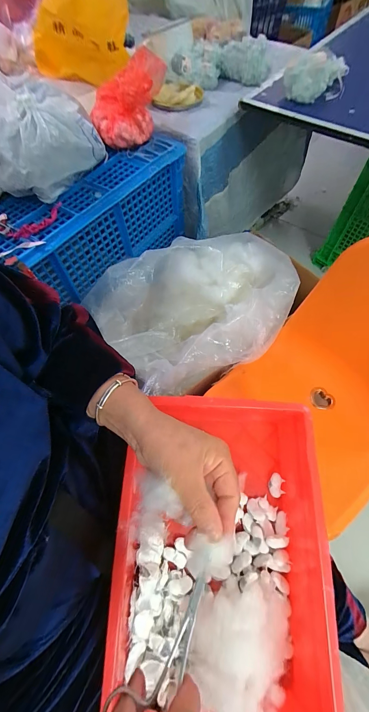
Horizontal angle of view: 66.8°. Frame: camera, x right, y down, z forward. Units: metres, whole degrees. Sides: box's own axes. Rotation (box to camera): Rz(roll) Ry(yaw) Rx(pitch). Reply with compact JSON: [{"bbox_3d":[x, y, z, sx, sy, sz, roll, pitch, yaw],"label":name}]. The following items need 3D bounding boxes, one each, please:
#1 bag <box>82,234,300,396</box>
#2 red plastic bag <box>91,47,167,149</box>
[{"bbox_3d":[0.075,-0.142,0.633,0.312,0.180,0.417,39,69,20],"label":"bag"},{"bbox_3d":[-0.116,-0.546,0.591,0.115,0.099,0.188,18,64,11],"label":"red plastic bag"}]

